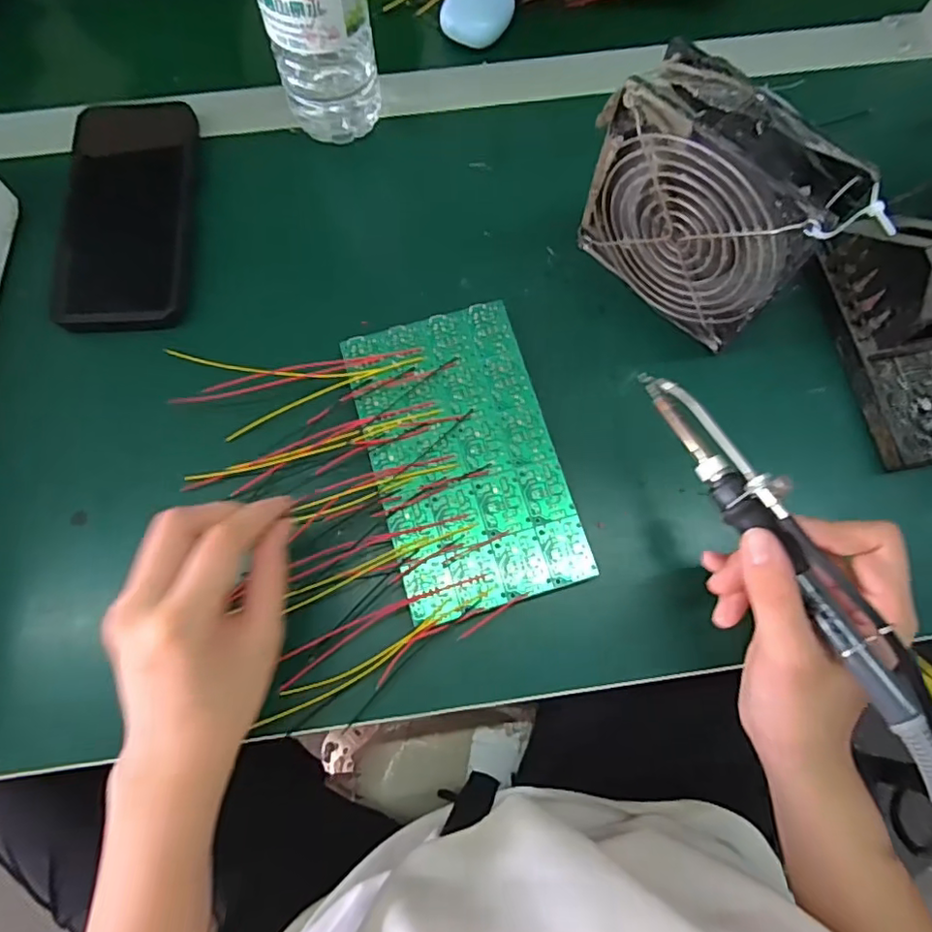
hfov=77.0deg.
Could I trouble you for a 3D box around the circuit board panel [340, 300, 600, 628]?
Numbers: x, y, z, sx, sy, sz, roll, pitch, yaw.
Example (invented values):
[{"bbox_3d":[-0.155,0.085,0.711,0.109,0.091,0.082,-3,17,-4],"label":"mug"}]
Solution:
[{"bbox_3d":[-0.001,-0.008,0.335,0.101,0.004,0.171,-16,75,-4],"label":"circuit board panel"}]

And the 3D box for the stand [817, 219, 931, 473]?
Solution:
[{"bbox_3d":[0.269,-0.079,0.336,0.074,0.078,0.140,-11,73,-3],"label":"stand"}]

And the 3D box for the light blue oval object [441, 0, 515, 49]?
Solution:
[{"bbox_3d":[0.008,-0.343,0.441,0.040,0.023,0.048,33,76,9],"label":"light blue oval object"}]

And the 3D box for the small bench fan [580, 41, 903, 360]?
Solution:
[{"bbox_3d":[0.130,-0.133,0.320,0.130,0.116,0.042,44,78,12],"label":"small bench fan"}]

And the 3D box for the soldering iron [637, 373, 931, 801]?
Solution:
[{"bbox_3d":[0.141,0.035,0.256,0.016,0.032,0.209,-24,65,-10],"label":"soldering iron"}]

